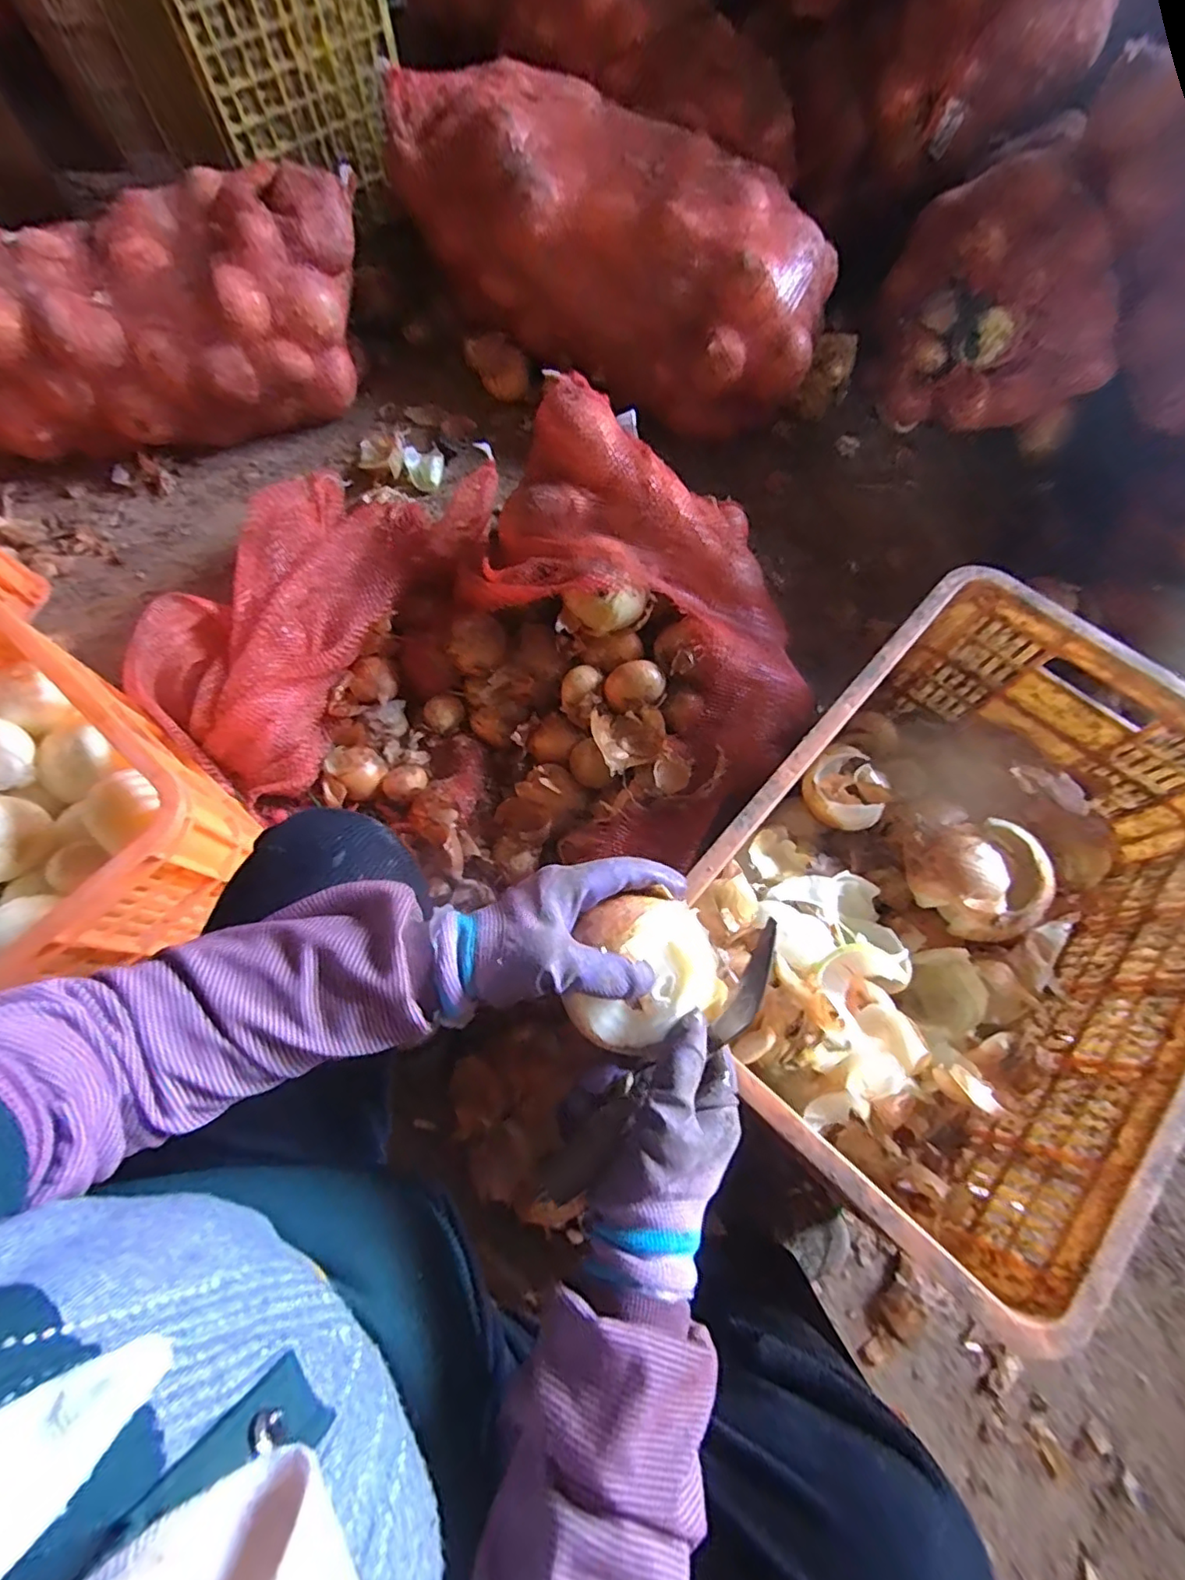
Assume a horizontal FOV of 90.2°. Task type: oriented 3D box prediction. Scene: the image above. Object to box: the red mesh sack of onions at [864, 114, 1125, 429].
[{"bbox_3d":[0.565,-0.670,0.842,0.213,0.262,0.278,-16,71,-8],"label":"red mesh sack of onions"}]

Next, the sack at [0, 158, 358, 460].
[{"bbox_3d":[-0.691,-0.701,0.888,0.697,0.240,0.250,-22,72,-10],"label":"sack"}]

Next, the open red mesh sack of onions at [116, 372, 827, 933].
[{"bbox_3d":[-0.117,-0.184,0.711,0.706,0.231,0.516,16,70,4],"label":"open red mesh sack of onions"}]

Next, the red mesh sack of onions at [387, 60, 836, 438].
[{"bbox_3d":[0.045,-0.817,0.909,0.648,0.249,0.254,33,72,10],"label":"red mesh sack of onions"}]

